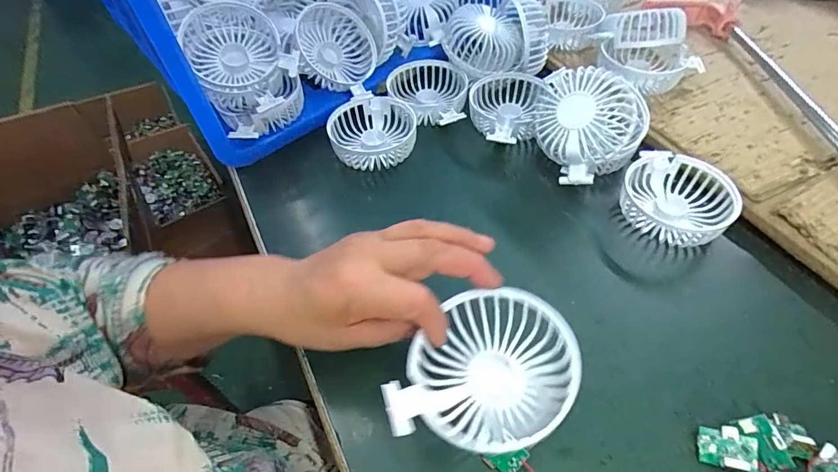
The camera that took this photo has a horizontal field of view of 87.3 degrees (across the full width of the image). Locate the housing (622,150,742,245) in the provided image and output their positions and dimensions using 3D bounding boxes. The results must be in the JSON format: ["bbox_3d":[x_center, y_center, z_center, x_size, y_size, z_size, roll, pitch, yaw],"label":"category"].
[{"bbox_3d":[0.232,-0.034,0.396,0.079,0.029,0.090,-37,59,-25],"label":"housing"}]

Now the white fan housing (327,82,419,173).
[{"bbox_3d":[-0.046,-0.114,0.468,0.082,0.038,0.094,10,52,10],"label":"white fan housing"}]

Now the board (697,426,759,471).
[{"bbox_3d":[0.188,0.128,0.265,0.031,0.015,0.024,3,75,20],"label":"board"}]

